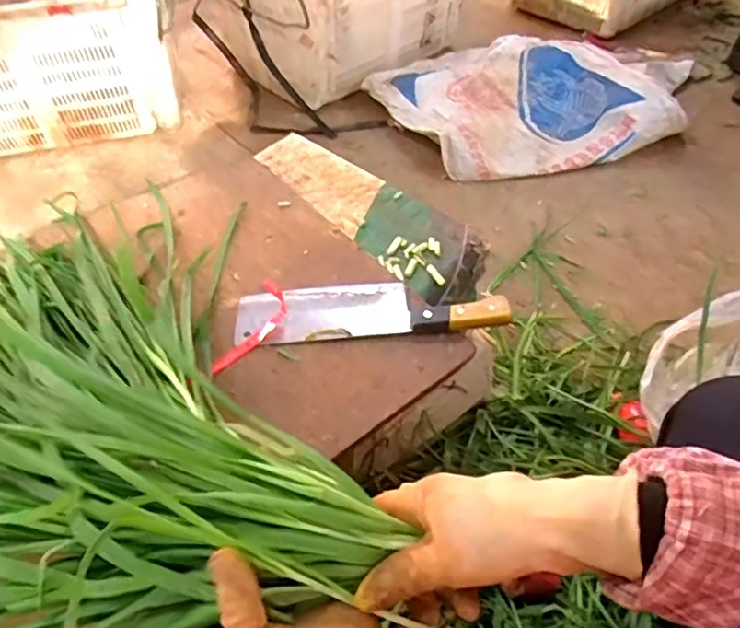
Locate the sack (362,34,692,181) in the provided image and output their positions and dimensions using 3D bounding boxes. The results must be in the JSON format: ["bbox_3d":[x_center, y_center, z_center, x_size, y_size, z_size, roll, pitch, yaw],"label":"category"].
[{"bbox_3d":[0.447,-0.567,1.517,0.851,0.124,0.519,-7,49,-5],"label":"sack"}]

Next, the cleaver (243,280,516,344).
[{"bbox_3d":[-0.001,-0.011,0.604,0.264,0.029,0.077,-2,50,-1],"label":"cleaver"}]

